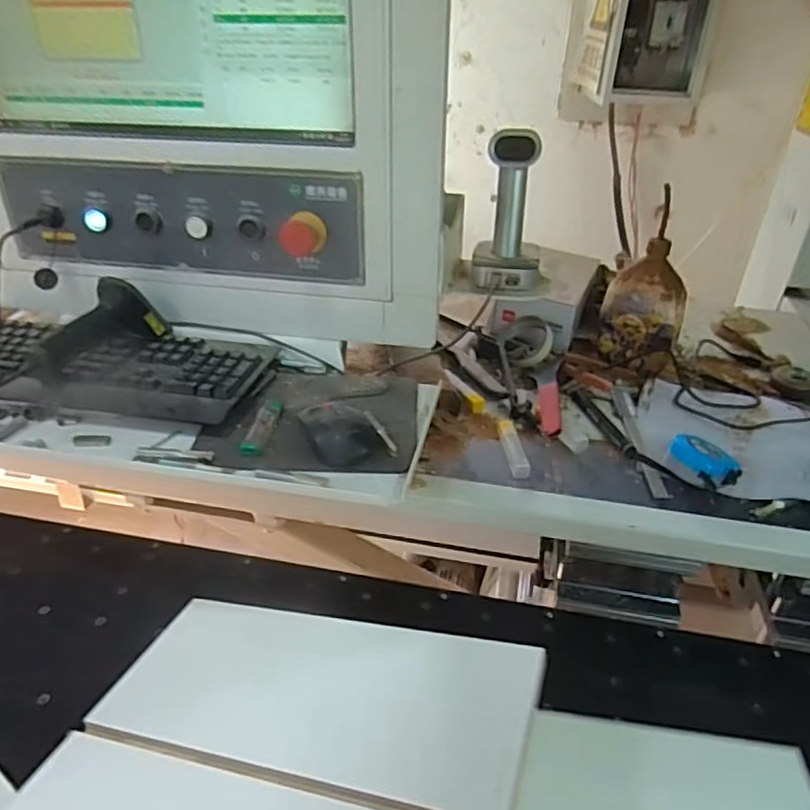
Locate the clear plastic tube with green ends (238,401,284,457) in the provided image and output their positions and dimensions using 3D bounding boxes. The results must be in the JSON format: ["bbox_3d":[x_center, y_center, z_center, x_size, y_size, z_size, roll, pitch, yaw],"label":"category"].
[{"bbox_3d":[-0.143,0.024,0.643,0.020,0.015,0.080,5,33,5],"label":"clear plastic tube with green ends"}]

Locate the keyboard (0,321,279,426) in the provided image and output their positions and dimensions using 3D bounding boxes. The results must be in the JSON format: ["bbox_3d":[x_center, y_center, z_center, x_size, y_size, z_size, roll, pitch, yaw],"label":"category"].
[{"bbox_3d":[-0.379,-0.048,0.732,0.443,0.033,0.144,7,33,7],"label":"keyboard"}]

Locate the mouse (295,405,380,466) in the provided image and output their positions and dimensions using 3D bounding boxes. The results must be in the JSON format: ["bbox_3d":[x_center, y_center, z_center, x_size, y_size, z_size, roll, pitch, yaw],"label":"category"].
[{"bbox_3d":[-0.065,0.020,0.628,0.066,0.034,0.094,-10,35,-18],"label":"mouse"}]

